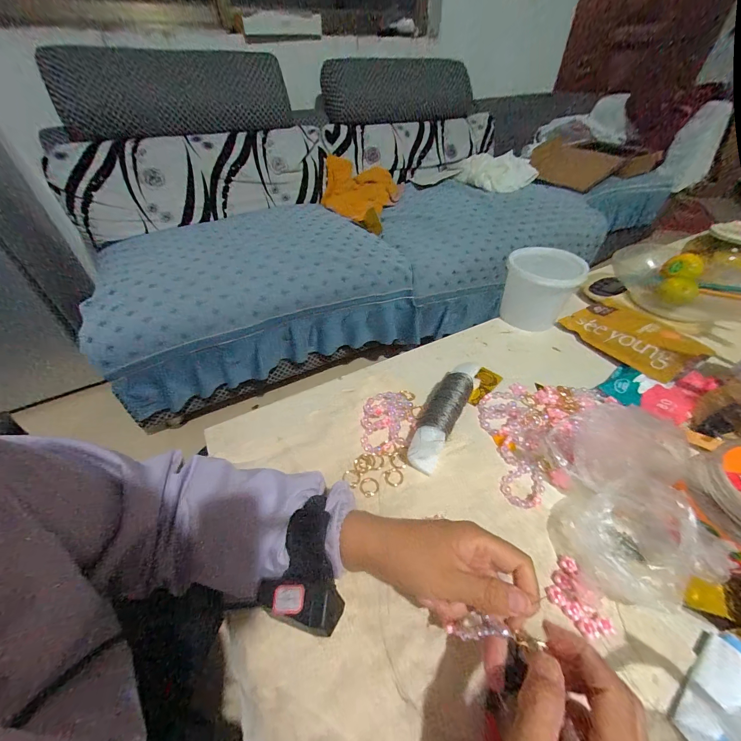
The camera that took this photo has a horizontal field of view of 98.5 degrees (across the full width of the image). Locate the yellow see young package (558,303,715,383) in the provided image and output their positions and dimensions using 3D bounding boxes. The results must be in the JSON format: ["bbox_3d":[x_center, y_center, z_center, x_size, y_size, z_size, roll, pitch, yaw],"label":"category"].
[{"bbox_3d":[0.444,-0.063,0.548,0.102,0.044,0.186,-20,47,-18],"label":"yellow see young package"}]

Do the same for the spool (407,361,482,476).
[{"bbox_3d":[0.100,0.052,0.442,0.049,0.046,0.188,20,48,21],"label":"spool"}]

